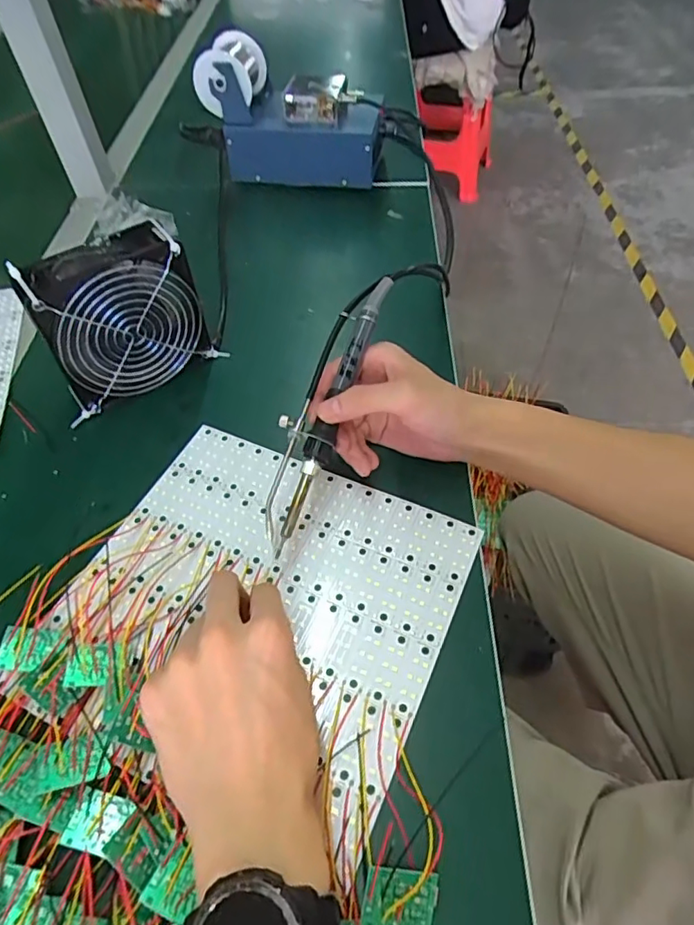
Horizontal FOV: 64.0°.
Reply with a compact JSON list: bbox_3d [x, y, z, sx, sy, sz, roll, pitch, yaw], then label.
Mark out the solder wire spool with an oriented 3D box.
[{"bbox_3d":[-0.129,-0.437,0.622,0.064,0.056,0.077,8,54,9],"label":"solder wire spool"}]

